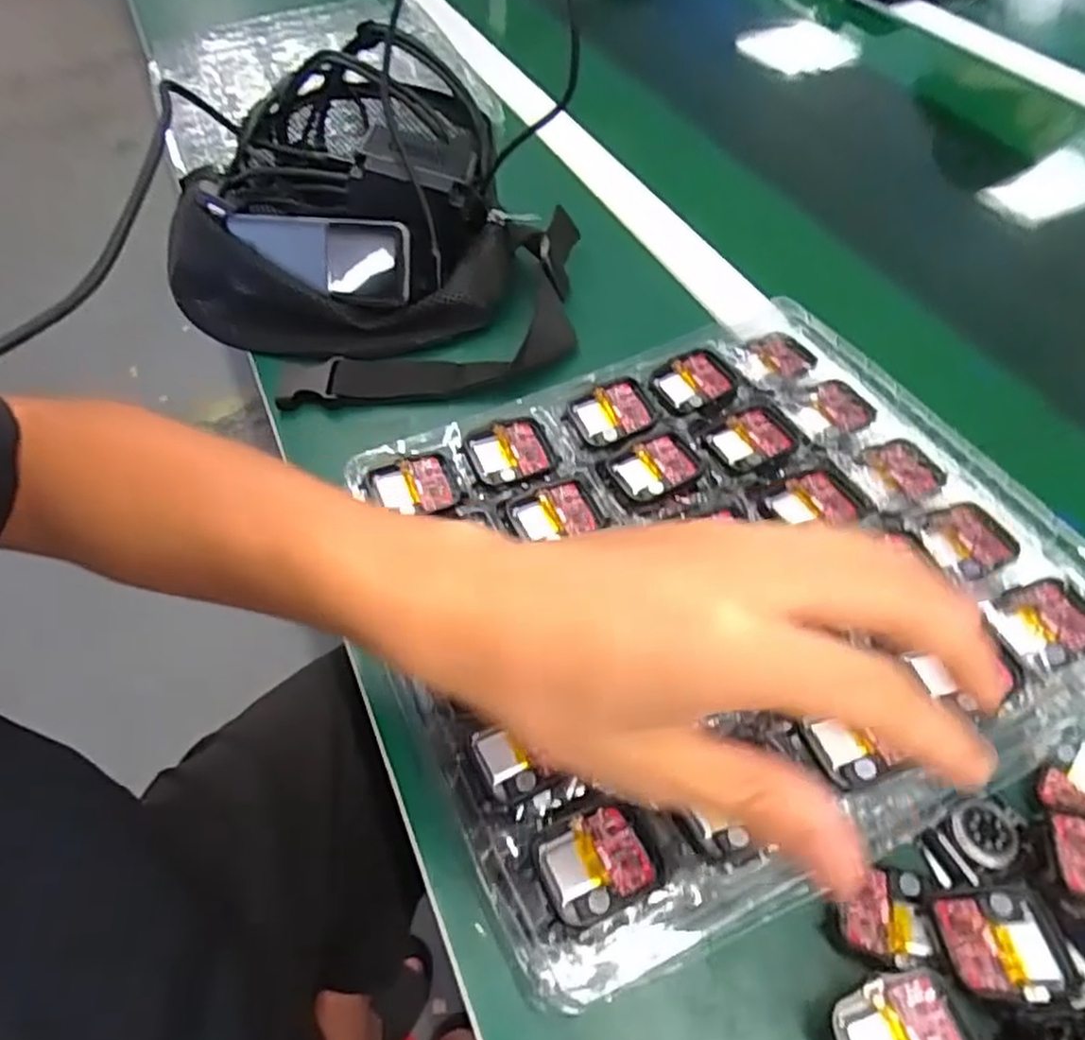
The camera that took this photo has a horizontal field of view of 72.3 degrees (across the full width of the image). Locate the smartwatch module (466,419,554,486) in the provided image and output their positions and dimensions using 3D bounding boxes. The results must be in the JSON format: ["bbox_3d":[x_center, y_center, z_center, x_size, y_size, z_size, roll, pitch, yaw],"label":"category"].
[{"bbox_3d":[-0.016,-0.034,0.384,0.041,0.011,0.034,-21,55,-12],"label":"smartwatch module"}]

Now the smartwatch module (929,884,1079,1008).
[{"bbox_3d":[0.167,0.154,0.269,0.042,0.011,0.039,0,41,0],"label":"smartwatch module"}]

